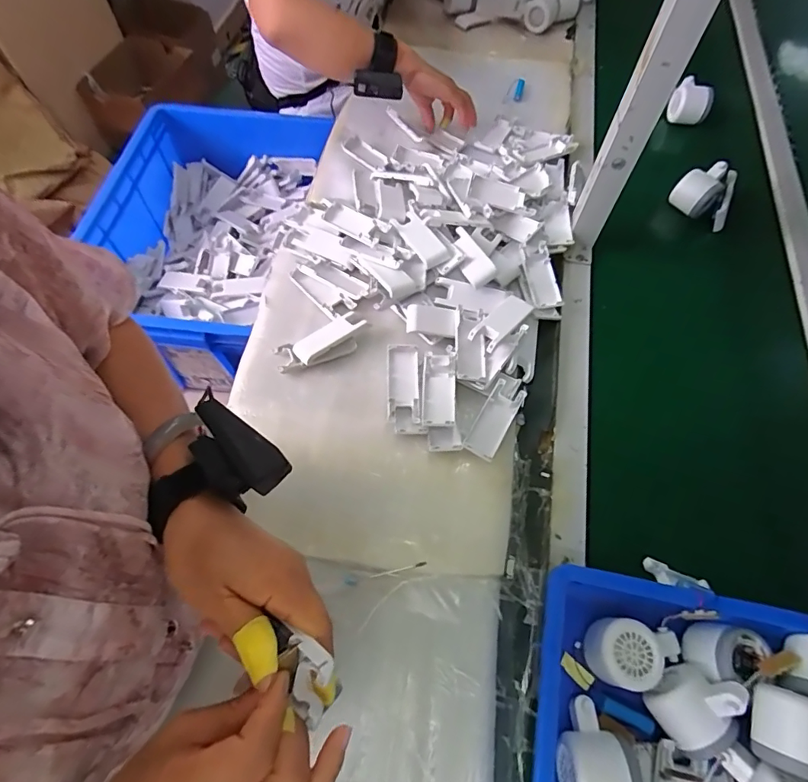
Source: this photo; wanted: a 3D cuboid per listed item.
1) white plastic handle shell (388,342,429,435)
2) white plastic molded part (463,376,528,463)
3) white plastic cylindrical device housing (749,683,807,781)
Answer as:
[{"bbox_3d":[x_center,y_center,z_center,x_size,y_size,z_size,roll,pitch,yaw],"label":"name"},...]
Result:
[{"bbox_3d":[0.000,-0.003,0.573,0.041,0.015,0.117,-3,64,-4],"label":"white plastic handle shell"},{"bbox_3d":[0.109,0.036,0.560,0.037,0.018,0.101,29,66,11],"label":"white plastic molded part"},{"bbox_3d":[0.327,0.280,0.374,0.088,0.053,0.056,17,65,6],"label":"white plastic cylindrical device housing"}]

